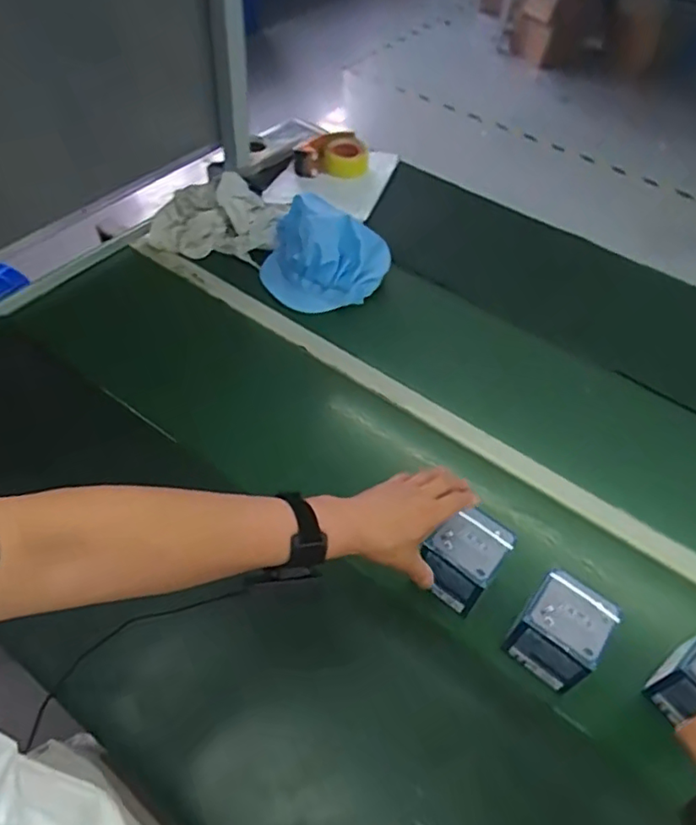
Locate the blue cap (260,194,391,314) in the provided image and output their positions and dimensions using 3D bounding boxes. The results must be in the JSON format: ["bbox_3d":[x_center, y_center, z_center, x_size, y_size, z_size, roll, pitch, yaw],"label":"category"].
[{"bbox_3d":[-0.042,-0.285,1.040,0.228,0.137,0.179,16,52,9],"label":"blue cap"}]

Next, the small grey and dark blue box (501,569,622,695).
[{"bbox_3d":[0.229,0.234,0.637,0.079,0.082,0.084,34,57,22],"label":"small grey and dark blue box"}]

